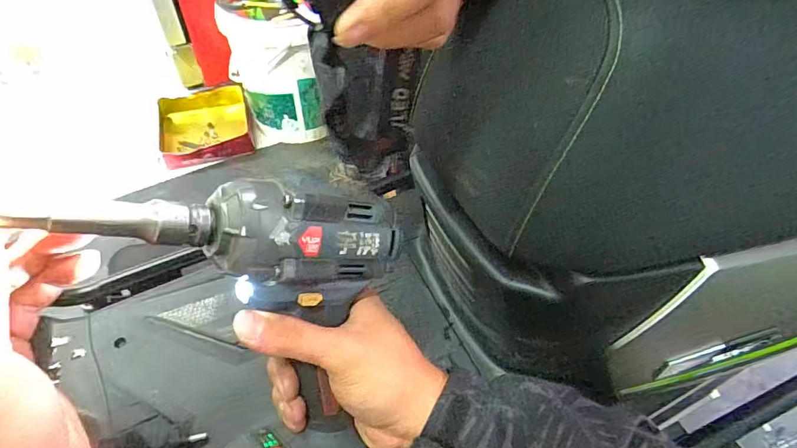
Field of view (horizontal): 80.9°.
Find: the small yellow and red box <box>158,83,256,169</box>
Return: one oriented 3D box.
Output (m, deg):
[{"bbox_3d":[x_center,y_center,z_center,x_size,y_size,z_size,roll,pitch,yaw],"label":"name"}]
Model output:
[{"bbox_3d":[-0.554,-0.277,1.338,0.246,0.065,0.270,-13,53,-13],"label":"small yellow and red box"}]

